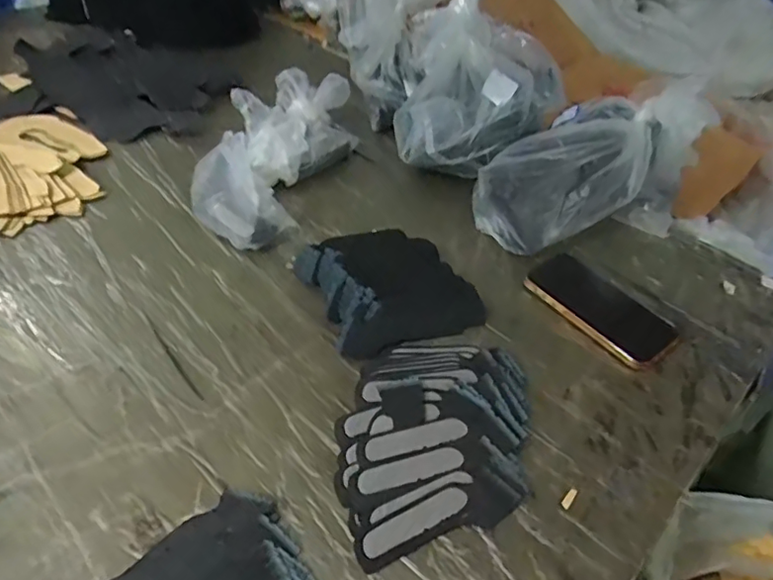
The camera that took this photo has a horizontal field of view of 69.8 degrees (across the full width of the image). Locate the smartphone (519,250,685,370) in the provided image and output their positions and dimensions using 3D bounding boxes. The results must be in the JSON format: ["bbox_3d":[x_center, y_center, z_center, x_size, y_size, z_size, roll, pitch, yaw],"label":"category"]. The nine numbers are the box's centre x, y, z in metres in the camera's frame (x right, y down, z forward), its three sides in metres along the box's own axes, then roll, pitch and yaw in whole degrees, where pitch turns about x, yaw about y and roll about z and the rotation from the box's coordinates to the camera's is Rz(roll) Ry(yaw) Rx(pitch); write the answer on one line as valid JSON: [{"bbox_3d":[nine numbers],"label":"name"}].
[{"bbox_3d":[0.213,0.017,0.562,0.081,0.017,0.152,-24,49,-30],"label":"smartphone"}]

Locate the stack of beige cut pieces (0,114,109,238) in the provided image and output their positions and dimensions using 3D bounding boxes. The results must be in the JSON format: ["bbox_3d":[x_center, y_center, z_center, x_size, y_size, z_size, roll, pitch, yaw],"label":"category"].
[{"bbox_3d":[-0.439,-0.143,0.650,0.190,0.042,0.224,-21,50,-28],"label":"stack of beige cut pieces"}]

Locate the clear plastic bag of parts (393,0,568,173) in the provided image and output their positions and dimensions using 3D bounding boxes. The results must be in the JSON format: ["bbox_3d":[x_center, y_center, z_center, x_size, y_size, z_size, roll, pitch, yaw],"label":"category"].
[{"bbox_3d":[0.120,-0.273,0.659,0.201,0.273,0.144,9,42,1],"label":"clear plastic bag of parts"}]

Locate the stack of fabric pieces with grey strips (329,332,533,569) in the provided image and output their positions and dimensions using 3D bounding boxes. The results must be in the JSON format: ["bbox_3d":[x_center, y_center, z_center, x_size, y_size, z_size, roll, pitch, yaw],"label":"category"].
[{"bbox_3d":[0.039,0.103,0.439,0.173,0.029,0.165,-10,45,-18],"label":"stack of fabric pieces with grey strips"}]

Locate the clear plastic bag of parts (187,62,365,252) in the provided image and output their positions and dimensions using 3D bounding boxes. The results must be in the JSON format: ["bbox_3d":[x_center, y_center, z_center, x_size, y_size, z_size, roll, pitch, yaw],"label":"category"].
[{"bbox_3d":[-0.137,-0.165,0.672,0.139,0.099,0.286,17,43,10],"label":"clear plastic bag of parts"}]

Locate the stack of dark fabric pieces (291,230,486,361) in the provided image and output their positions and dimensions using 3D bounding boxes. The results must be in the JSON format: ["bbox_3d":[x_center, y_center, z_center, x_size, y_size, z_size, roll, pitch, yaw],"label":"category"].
[{"bbox_3d":[0.000,-0.011,0.555,0.150,0.032,0.157,-15,47,-23],"label":"stack of dark fabric pieces"}]

